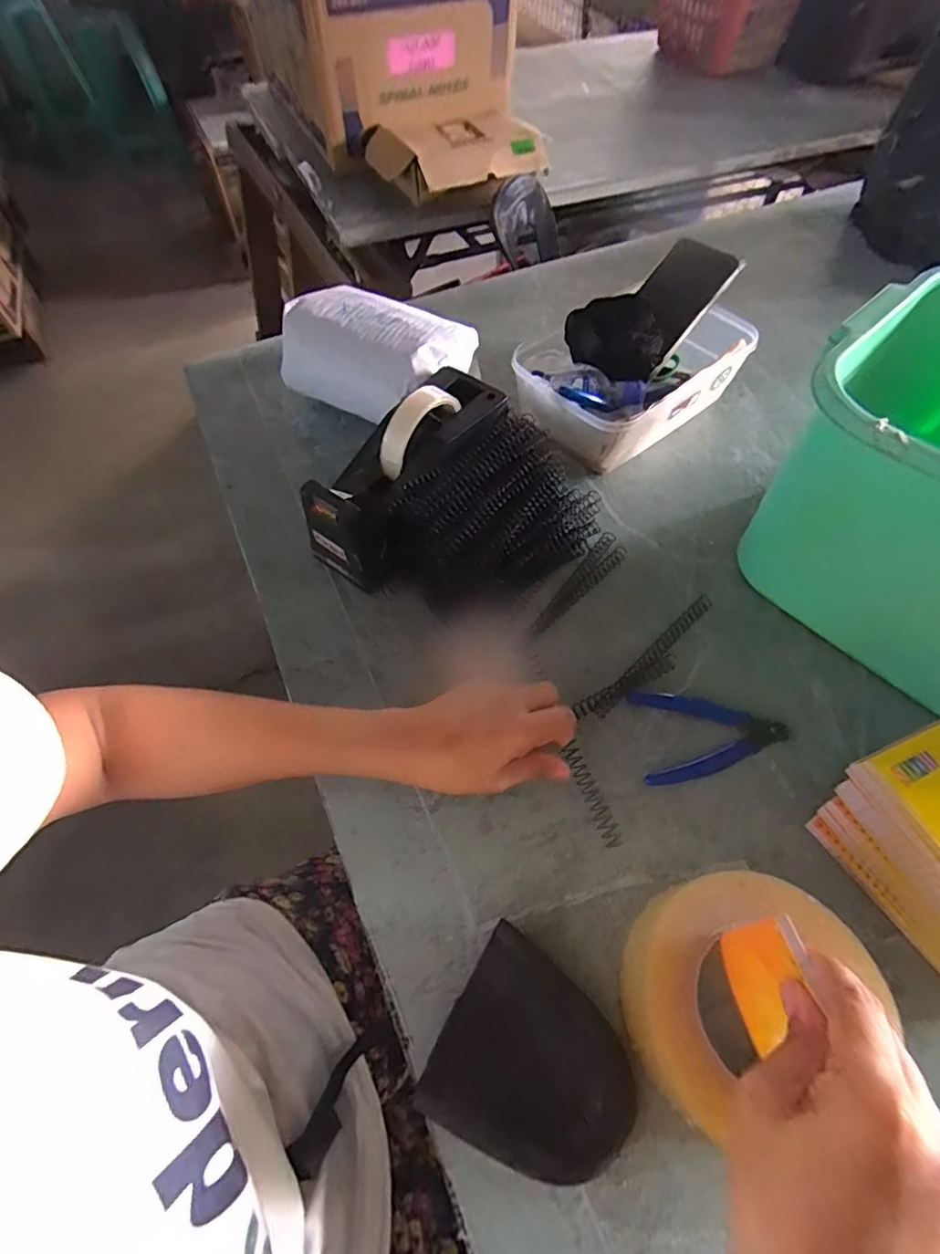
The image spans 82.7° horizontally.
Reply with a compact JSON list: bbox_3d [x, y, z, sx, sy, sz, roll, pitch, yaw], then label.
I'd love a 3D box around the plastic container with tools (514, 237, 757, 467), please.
[{"bbox_3d":[0.175,-0.283,0.563,0.282,0.098,0.157,-35,66,-17],"label":"plastic container with tools"}]

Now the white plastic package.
[{"bbox_3d":[-0.100,-0.282,0.556,0.193,0.077,0.102,29,64,16],"label":"white plastic package"}]

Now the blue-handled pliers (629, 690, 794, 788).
[{"bbox_3d":[0.180,0.081,0.396,0.112,0.011,0.070,-2,61,1],"label":"blue-handled pliers"}]

